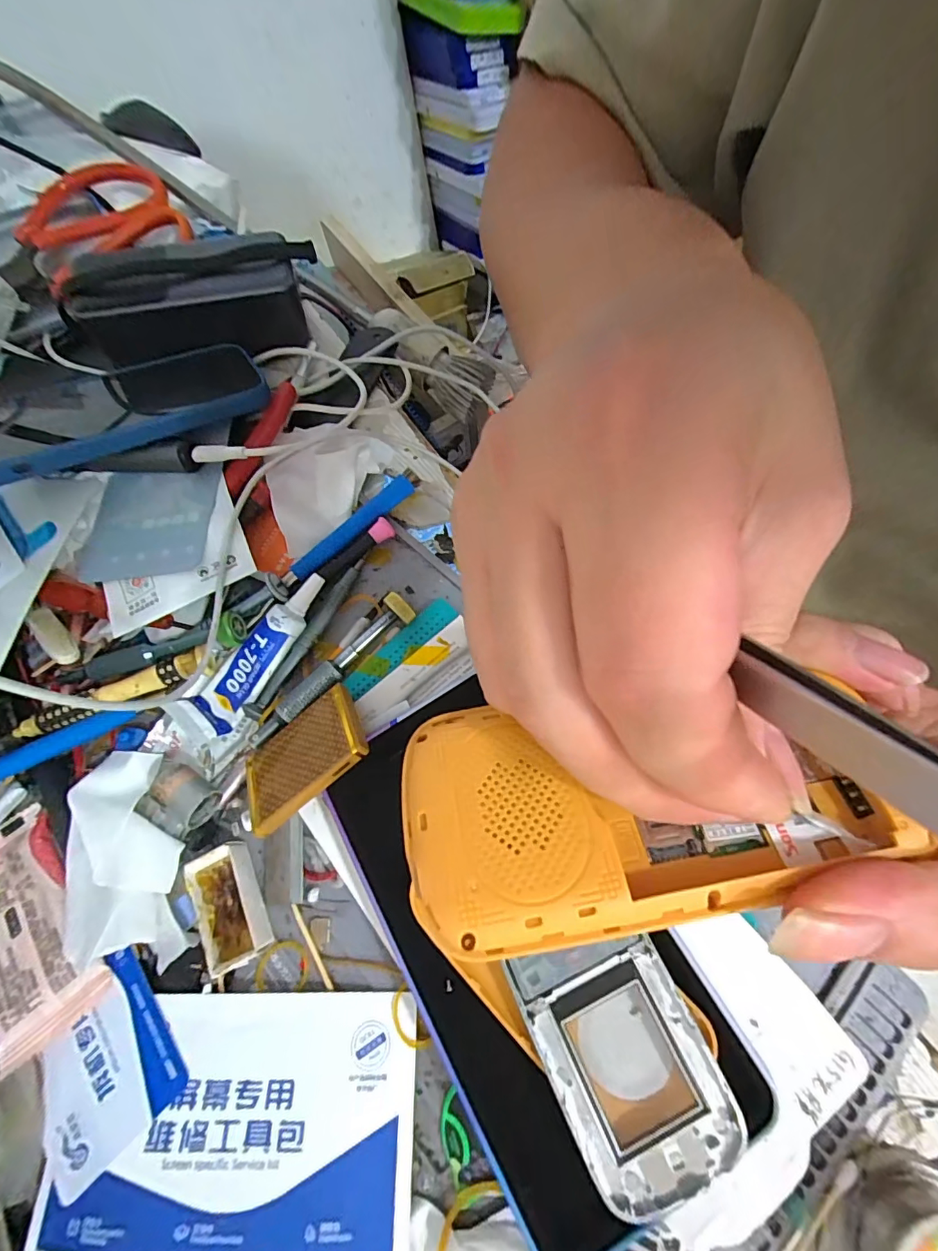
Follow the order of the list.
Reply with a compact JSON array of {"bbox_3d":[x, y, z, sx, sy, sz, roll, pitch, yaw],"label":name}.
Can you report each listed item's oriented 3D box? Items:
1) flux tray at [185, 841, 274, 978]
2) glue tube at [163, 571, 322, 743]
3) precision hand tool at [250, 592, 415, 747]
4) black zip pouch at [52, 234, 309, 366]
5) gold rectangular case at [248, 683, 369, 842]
[{"bbox_3d":[-0.108,0.124,0.214,0.023,0.014,0.050,-29,70,-3],"label":"flux tray"},{"bbox_3d":[-0.109,0.013,0.246,0.029,0.013,0.096,41,89,16],"label":"glue tube"},{"bbox_3d":[-0.068,0.022,0.238,0.015,0.013,0.097,42,75,17],"label":"precision hand tool"},{"bbox_3d":[-0.173,-0.208,0.303,0.149,0.047,0.061,-13,70,2],"label":"black zip pouch"},{"bbox_3d":[-0.075,0.059,0.216,0.062,0.004,0.046,-41,44,1],"label":"gold rectangular case"}]

